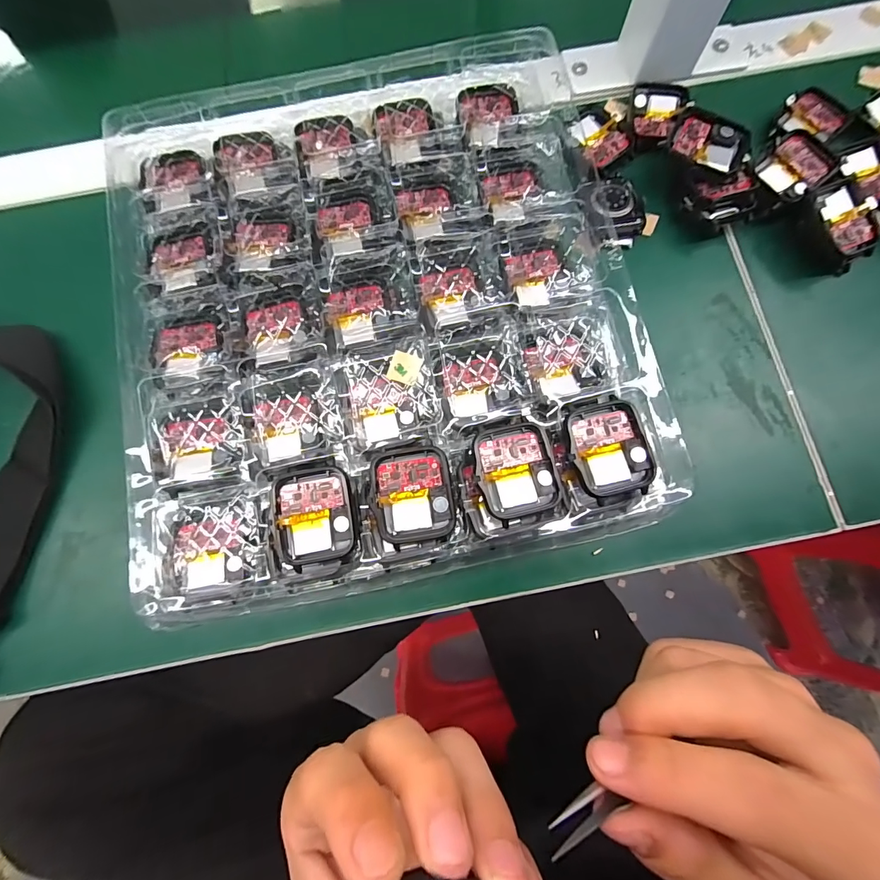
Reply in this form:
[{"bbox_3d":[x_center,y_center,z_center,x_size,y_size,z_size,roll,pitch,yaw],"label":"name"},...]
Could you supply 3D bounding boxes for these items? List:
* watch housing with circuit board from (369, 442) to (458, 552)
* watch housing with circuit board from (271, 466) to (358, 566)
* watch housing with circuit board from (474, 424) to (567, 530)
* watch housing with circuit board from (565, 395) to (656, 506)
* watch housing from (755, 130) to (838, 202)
[{"bbox_3d":[-0.013,0.026,0.194,0.038,0.006,0.046,-8,78,0],"label":"watch housing with circuit board"},{"bbox_3d":[-0.059,0.036,0.197,0.037,0.009,0.043,-10,78,-1],"label":"watch housing with circuit board"},{"bbox_3d":[0.037,0.015,0.198,0.038,0.009,0.044,-15,78,-2],"label":"watch housing with circuit board"},{"bbox_3d":[0.080,0.004,0.196,0.038,0.007,0.048,-12,83,-1],"label":"watch housing with circuit board"},{"bbox_3d":[0.210,-0.162,0.245,0.037,0.010,0.035,-40,80,-7],"label":"watch housing"}]

